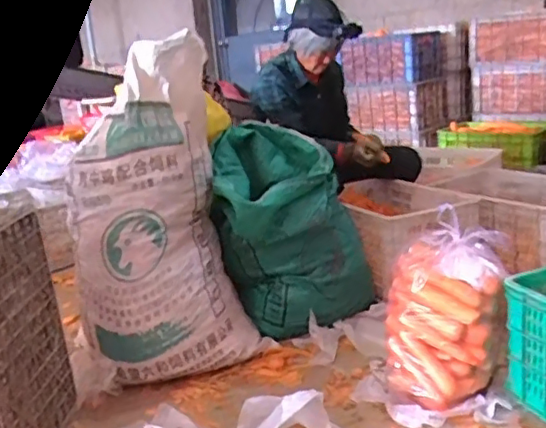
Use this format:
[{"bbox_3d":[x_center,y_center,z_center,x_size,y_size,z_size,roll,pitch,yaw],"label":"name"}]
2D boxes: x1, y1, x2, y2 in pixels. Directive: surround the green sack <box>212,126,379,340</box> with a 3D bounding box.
[{"bbox_3d":[0.050,0.040,1.634,0.397,0.476,0.338,-7,15,-5],"label":"green sack"}]

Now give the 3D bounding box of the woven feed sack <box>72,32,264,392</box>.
[{"bbox_3d":[-0.282,0.004,1.442,0.390,0.725,0.209,-11,16,-19],"label":"woven feed sack"}]

